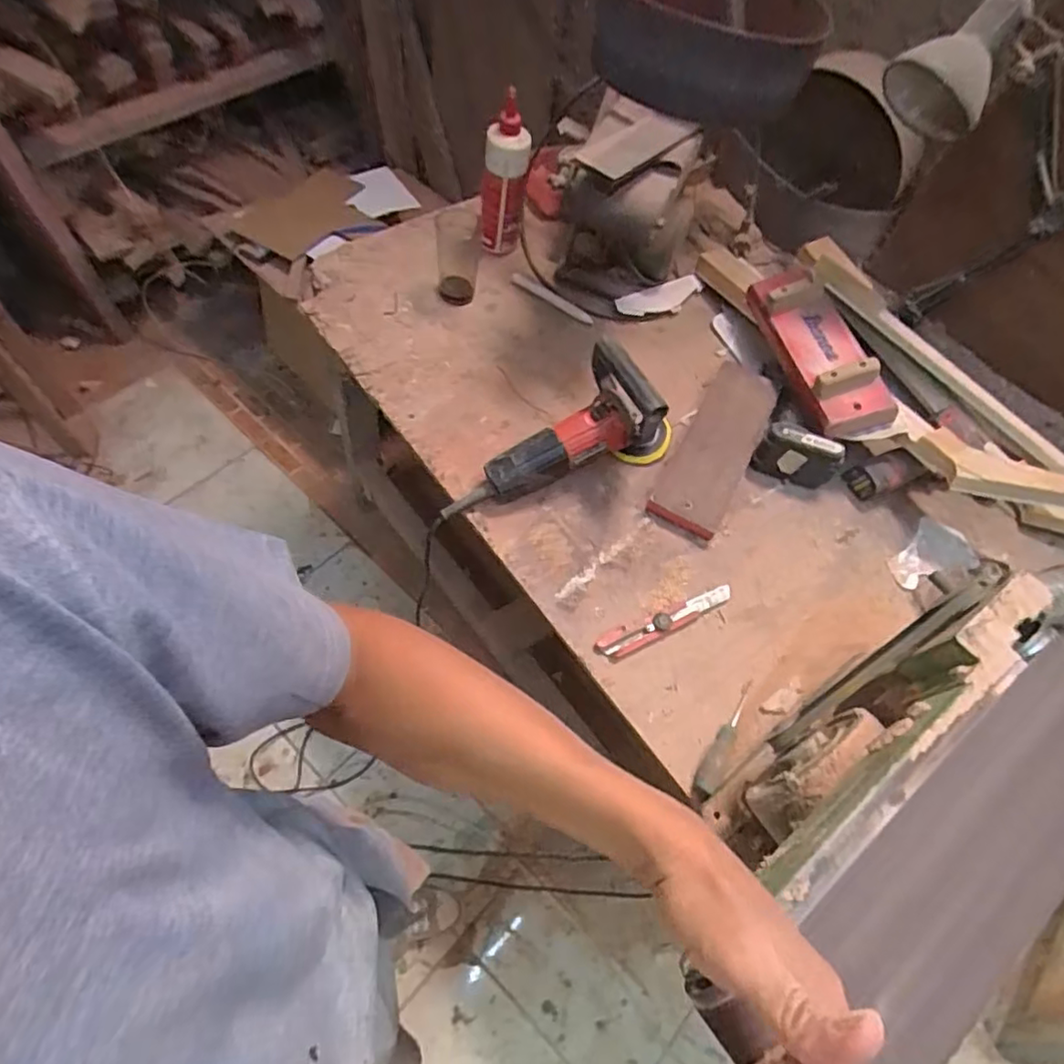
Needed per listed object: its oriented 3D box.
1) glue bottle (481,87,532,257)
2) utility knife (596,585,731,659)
[{"bbox_3d":[-0.043,-0.542,0.972,0.070,0.214,0.078,1,62,-5],"label":"glue bottle"},{"bbox_3d":[0.166,0.106,0.755,0.187,0.020,0.029,-21,66,-16],"label":"utility knife"}]

